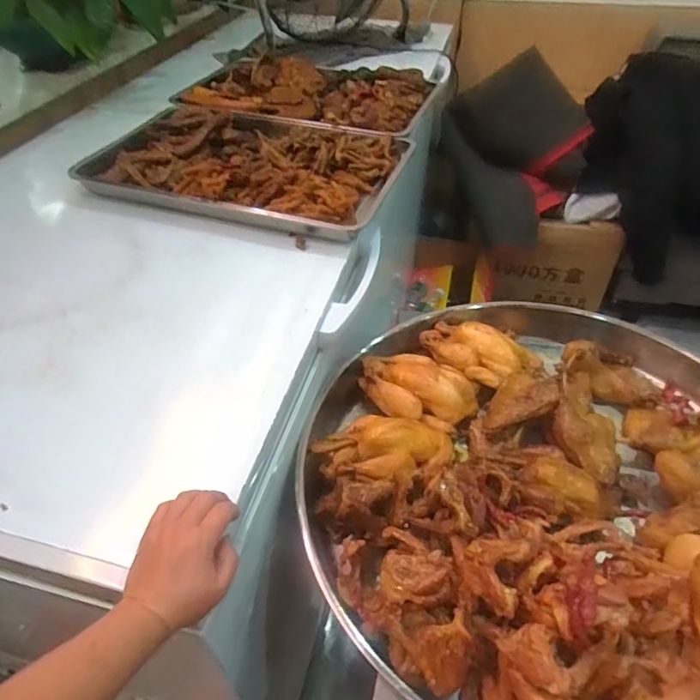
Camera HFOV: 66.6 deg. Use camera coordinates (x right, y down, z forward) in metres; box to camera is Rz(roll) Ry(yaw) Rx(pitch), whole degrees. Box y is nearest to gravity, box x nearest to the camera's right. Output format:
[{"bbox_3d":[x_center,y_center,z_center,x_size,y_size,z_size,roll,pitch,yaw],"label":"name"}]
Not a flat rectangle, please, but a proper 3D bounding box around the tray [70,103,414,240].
[{"bbox_3d":[-0.203,-0.370,1.055,0.598,0.064,0.371,11,45,13],"label":"tray"}]

